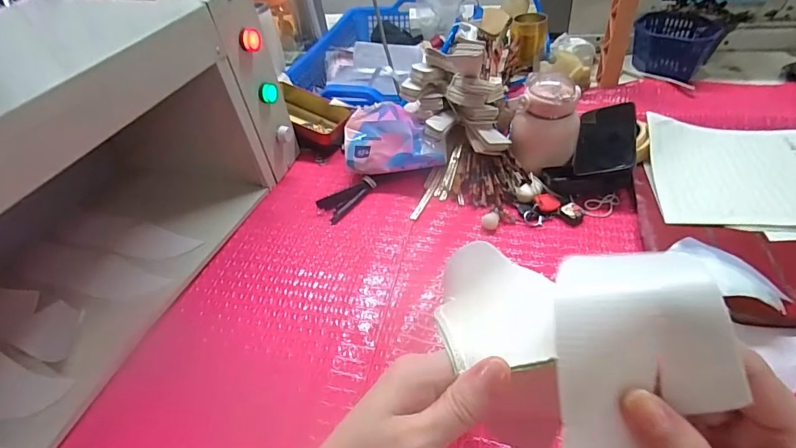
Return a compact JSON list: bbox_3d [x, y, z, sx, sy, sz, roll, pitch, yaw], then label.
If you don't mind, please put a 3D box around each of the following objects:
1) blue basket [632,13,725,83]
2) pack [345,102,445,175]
[{"bbox_3d":[0.481,-0.316,0.730,0.121,0.074,0.152,24,54,27],"label":"blue basket"},{"bbox_3d":[-0.005,-0.121,0.631,0.155,0.091,0.084,2,47,10],"label":"pack"}]

